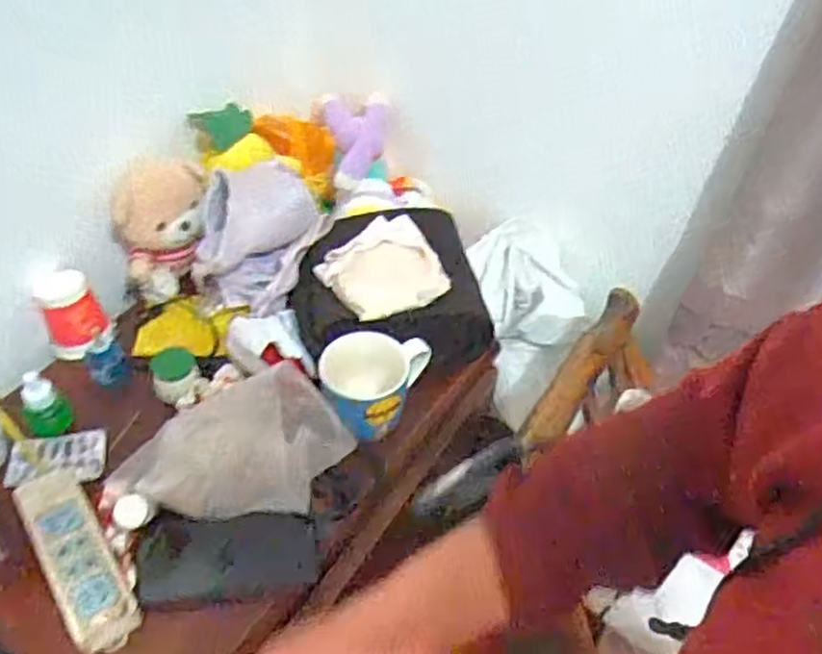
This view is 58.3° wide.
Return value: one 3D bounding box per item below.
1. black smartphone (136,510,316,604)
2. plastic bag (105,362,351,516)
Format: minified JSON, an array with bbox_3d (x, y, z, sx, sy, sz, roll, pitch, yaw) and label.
[{"bbox_3d":[-0.179,0.228,0.730,0.168,0.009,0.086,5,88,-13],"label":"black smartphone"},{"bbox_3d":[-0.173,0.117,0.687,0.261,0.118,0.086,-20,40,23],"label":"plastic bag"}]

